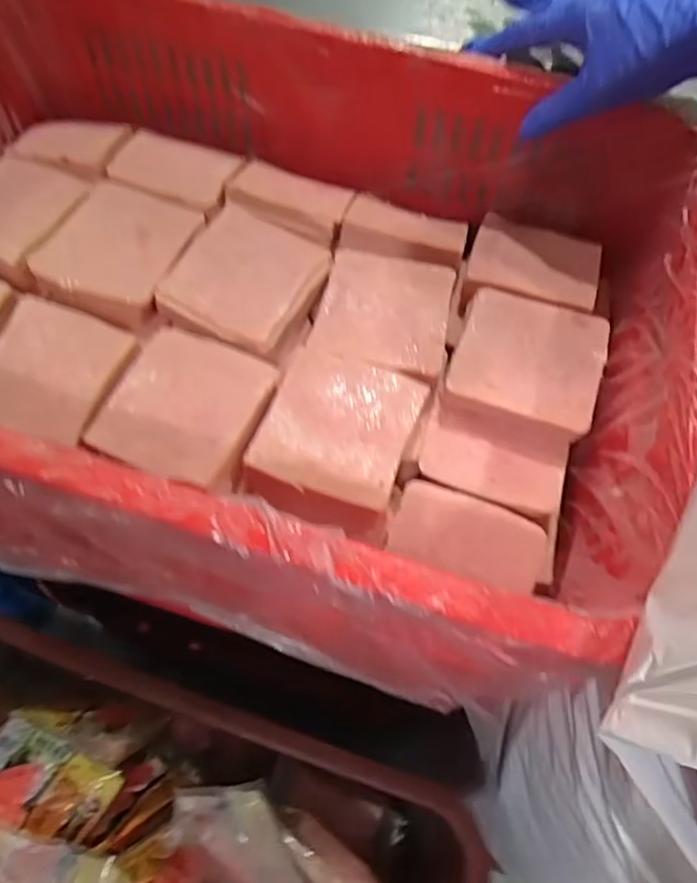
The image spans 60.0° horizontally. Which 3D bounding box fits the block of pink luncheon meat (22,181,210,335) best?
[{"bbox_3d":[-0.163,-0.135,0.431,0.084,0.027,0.100,25,64,9],"label":"block of pink luncheon meat"}]

